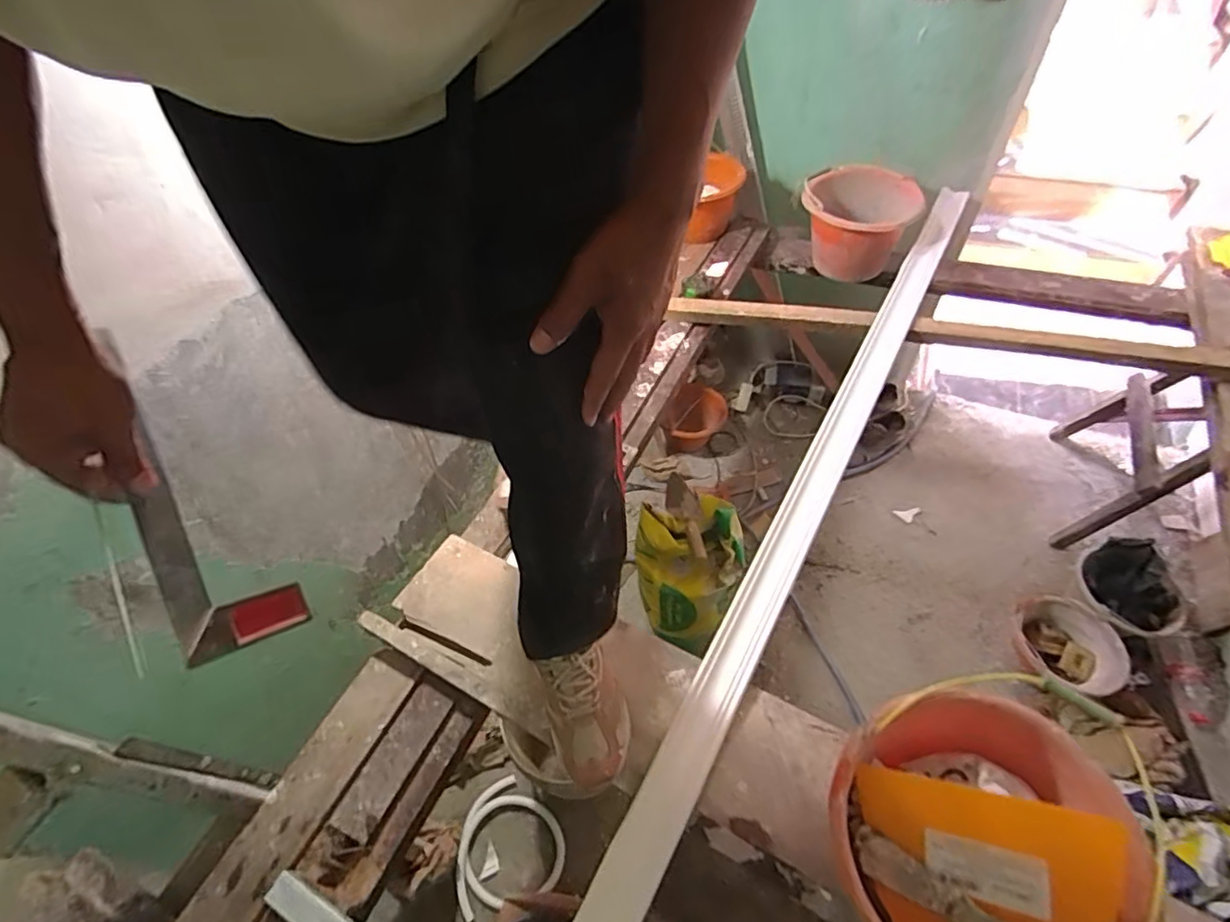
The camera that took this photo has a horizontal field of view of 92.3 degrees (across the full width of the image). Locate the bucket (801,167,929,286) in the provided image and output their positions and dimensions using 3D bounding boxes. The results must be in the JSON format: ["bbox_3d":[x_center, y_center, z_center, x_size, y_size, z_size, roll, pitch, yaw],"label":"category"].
[{"bbox_3d":[0.636,-0.629,1.582,0.279,0.201,0.286,32,60,27],"label":"bucket"}]

